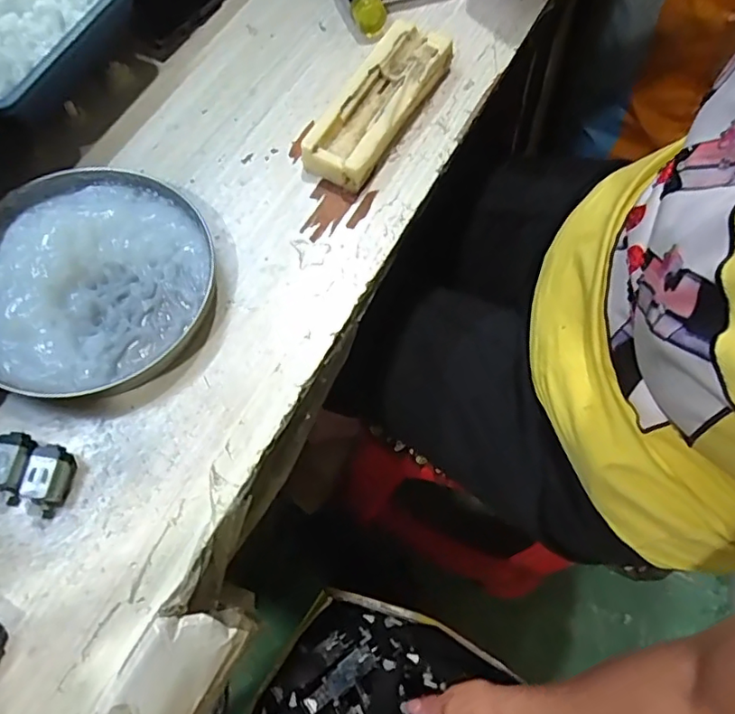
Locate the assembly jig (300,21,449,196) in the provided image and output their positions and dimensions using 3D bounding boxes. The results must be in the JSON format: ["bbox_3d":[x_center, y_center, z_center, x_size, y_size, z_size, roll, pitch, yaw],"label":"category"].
[{"bbox_3d":[0.008,-0.173,0.387,0.046,0.026,0.139,28,66,10],"label":"assembly jig"}]

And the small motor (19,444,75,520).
[{"bbox_3d":[-0.161,0.062,0.284,0.020,0.016,0.032,11,64,2],"label":"small motor"}]

